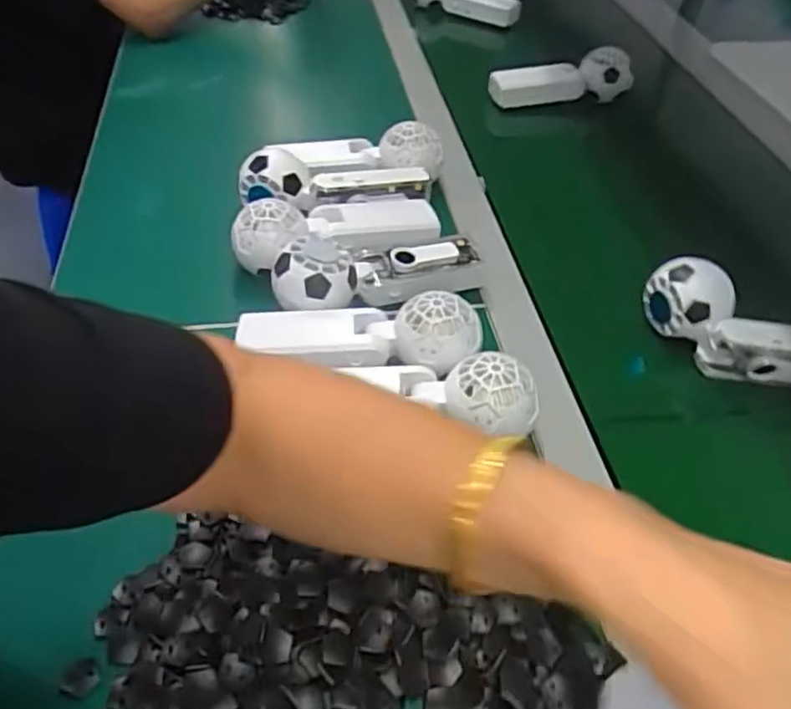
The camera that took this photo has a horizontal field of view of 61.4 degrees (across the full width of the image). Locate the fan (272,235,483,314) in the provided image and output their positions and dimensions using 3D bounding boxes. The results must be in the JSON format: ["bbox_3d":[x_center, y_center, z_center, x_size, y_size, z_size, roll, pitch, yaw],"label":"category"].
[{"bbox_3d":[-0.008,-0.069,0.518,0.171,0.045,0.055,-15,50,-18],"label":"fan"}]

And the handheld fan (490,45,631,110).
[{"bbox_3d":[0.198,-0.327,0.798,0.164,0.064,0.046,-5,46,9],"label":"handheld fan"}]

